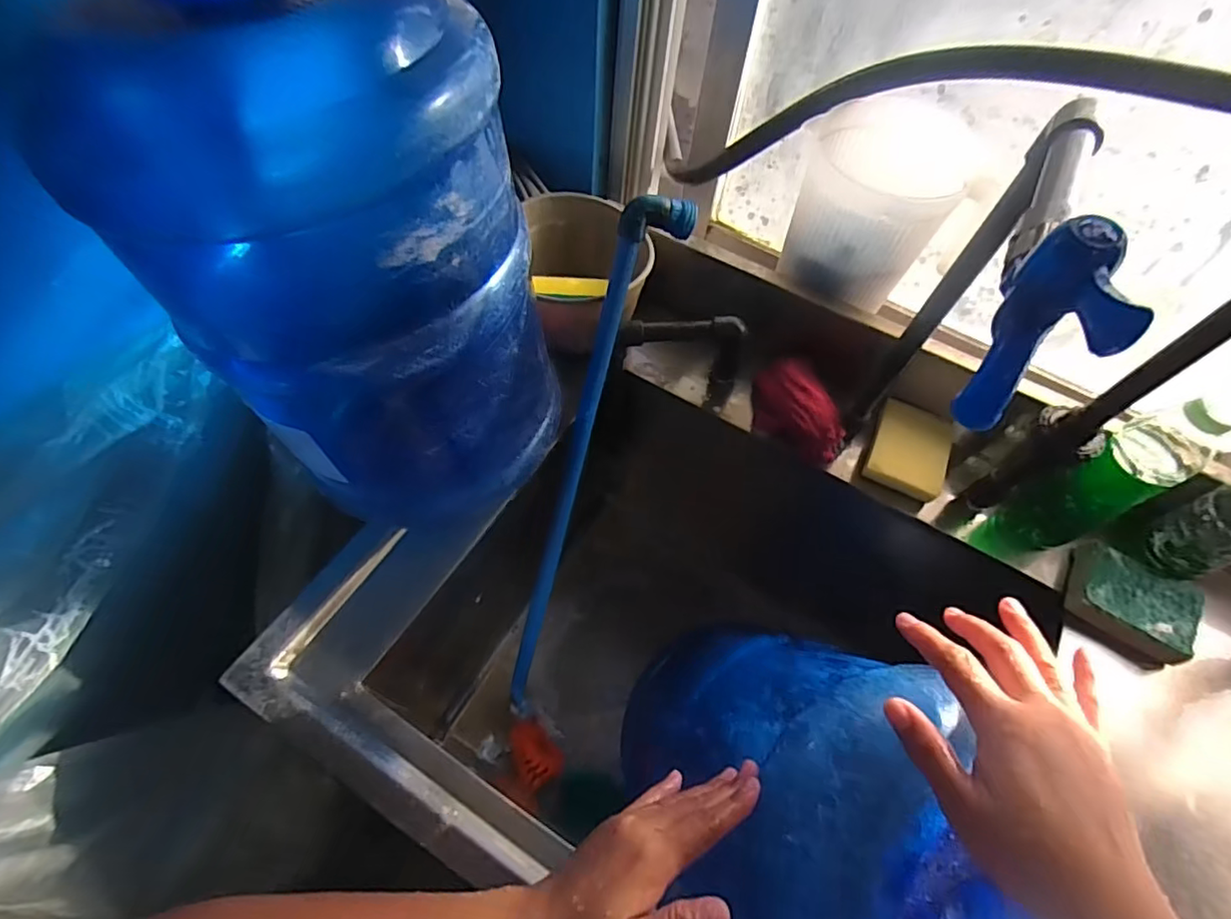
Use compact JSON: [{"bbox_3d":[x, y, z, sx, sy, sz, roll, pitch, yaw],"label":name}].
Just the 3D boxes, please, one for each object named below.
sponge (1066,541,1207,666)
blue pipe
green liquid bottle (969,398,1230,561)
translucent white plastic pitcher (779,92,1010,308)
[{"bbox_3d":[0.490,0.134,0.545,0.098,0.027,0.087,31,62,14],"label":"sponge"},{"bbox_3d":[-0.041,0.038,0.661,0.060,0.639,0.032,20,24,8],"label":"blue pipe"},{"bbox_3d":[0.438,0.041,0.553,0.062,0.218,0.061,-18,62,-15],"label":"green liquid bottle"},{"bbox_3d":[0.251,-0.247,0.578,0.140,0.149,0.116,-7,60,-8],"label":"translucent white plastic pitcher"}]

